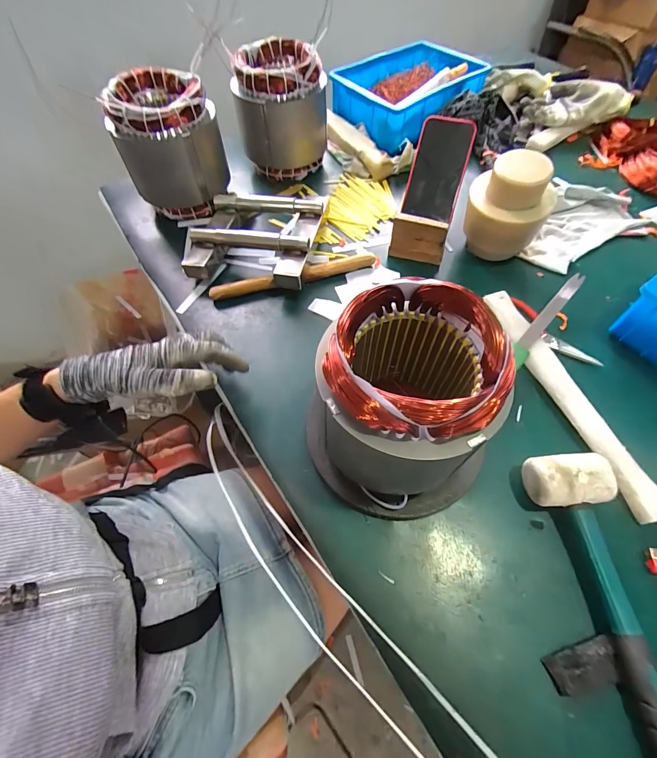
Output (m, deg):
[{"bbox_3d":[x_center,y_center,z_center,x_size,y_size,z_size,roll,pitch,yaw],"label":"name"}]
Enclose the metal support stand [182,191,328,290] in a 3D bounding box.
[{"bbox_3d":[-0.112,-0.209,0.531,0.188,0.056,0.160,9,59,6],"label":"metal support stand"}]

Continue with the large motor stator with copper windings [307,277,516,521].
[{"bbox_3d":[0.064,0.035,0.321,0.148,0.176,0.153,0,59,1],"label":"large motor stator with copper windings"}]

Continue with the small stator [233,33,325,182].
[{"bbox_3d":[-0.079,-0.465,0.625,0.139,0.171,0.135,11,60,7],"label":"small stator"}]

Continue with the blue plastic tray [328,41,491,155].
[{"bbox_3d":[0.164,-0.594,0.740,0.223,0.095,0.292,38,66,21],"label":"blue plastic tray"}]

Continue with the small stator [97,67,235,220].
[{"bbox_3d":[-0.243,-0.367,0.566,0.141,0.168,0.128,-4,59,-2],"label":"small stator"}]

